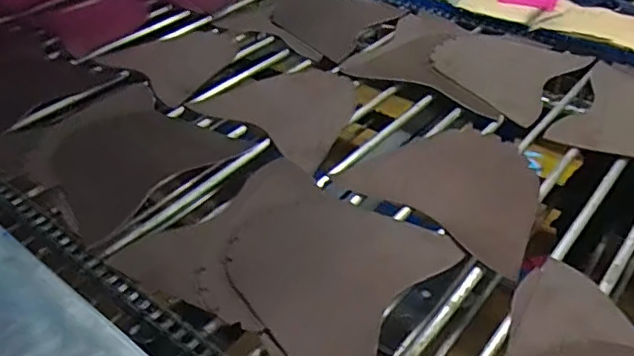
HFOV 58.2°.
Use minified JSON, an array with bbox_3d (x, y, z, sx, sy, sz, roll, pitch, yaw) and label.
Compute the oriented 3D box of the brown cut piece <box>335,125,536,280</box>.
[{"bbox_3d":[0.190,0.007,0.740,0.245,0.010,0.211,29,49,35],"label":"brown cut piece"}]

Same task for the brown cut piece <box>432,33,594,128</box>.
[{"bbox_3d":[0.300,-0.185,0.941,0.213,0.013,0.221,31,53,28],"label":"brown cut piece"}]

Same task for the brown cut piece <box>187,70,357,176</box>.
[{"bbox_3d":[-0.027,-0.114,0.886,0.239,0.007,0.221,30,51,32],"label":"brown cut piece"}]

